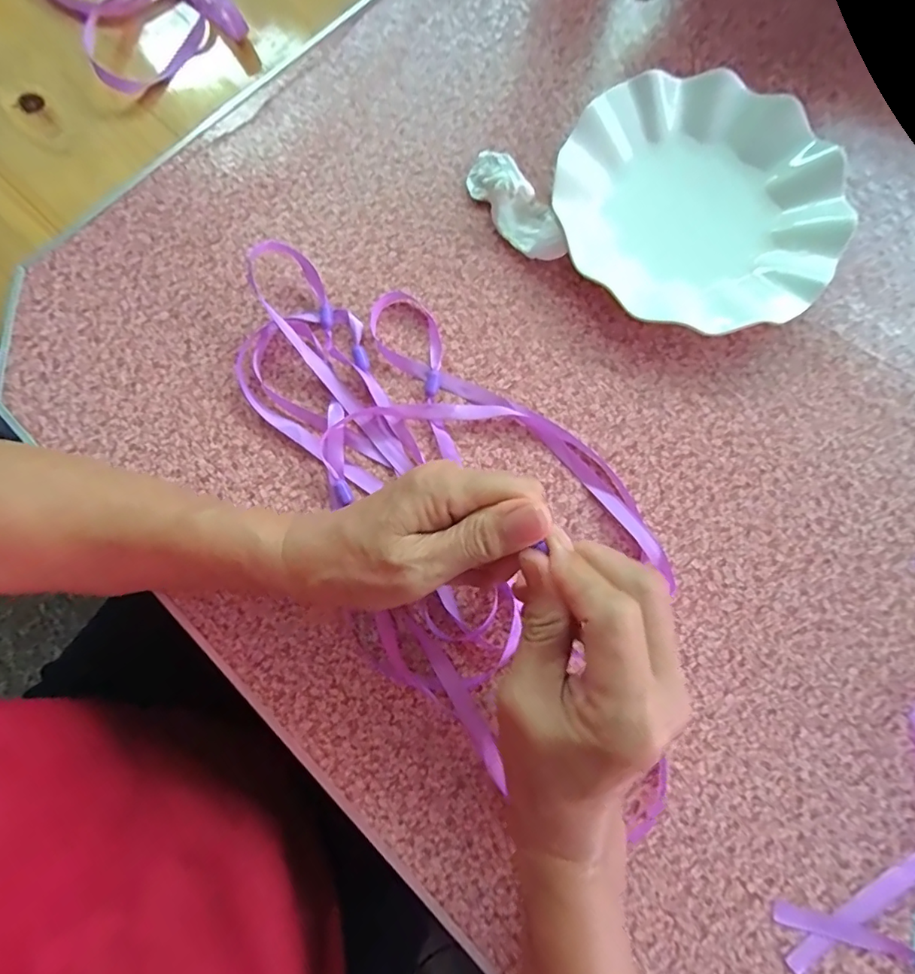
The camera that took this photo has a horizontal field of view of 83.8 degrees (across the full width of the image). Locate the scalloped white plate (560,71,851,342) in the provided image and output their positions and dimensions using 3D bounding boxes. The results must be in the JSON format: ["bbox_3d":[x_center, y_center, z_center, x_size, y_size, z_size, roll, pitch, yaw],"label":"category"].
[{"bbox_3d":[0.159,-0.186,0.339,0.180,0.027,0.168,0,79,0],"label":"scalloped white plate"}]

